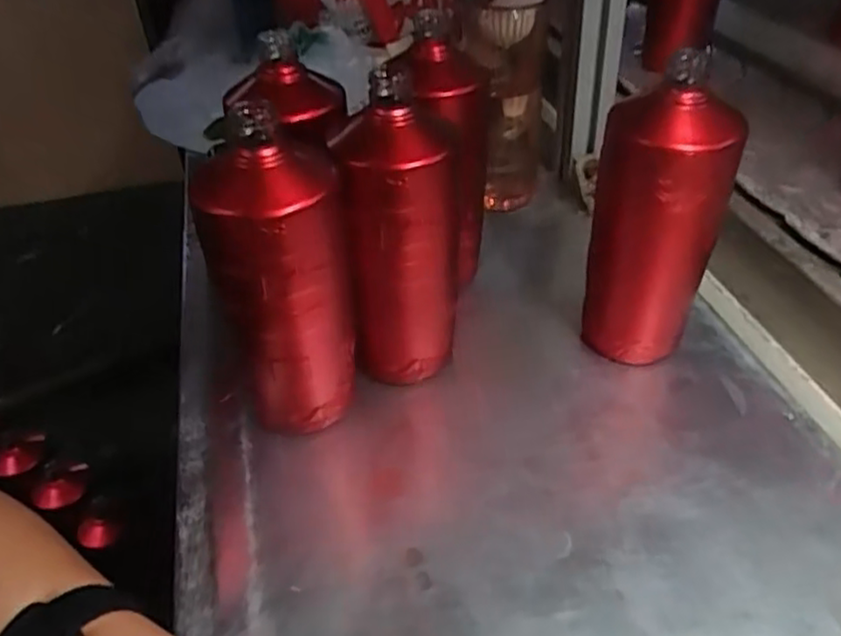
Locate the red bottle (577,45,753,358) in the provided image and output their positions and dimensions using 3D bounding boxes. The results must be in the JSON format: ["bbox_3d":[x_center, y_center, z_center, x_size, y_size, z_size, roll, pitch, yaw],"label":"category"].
[{"bbox_3d":[0.153,-0.062,0.460,0.063,0.202,0.073,-34,45,-28],"label":"red bottle"}]

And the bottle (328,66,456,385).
[{"bbox_3d":[-0.013,-0.038,0.449,0.083,0.205,0.074,-21,41,-15],"label":"bottle"}]

